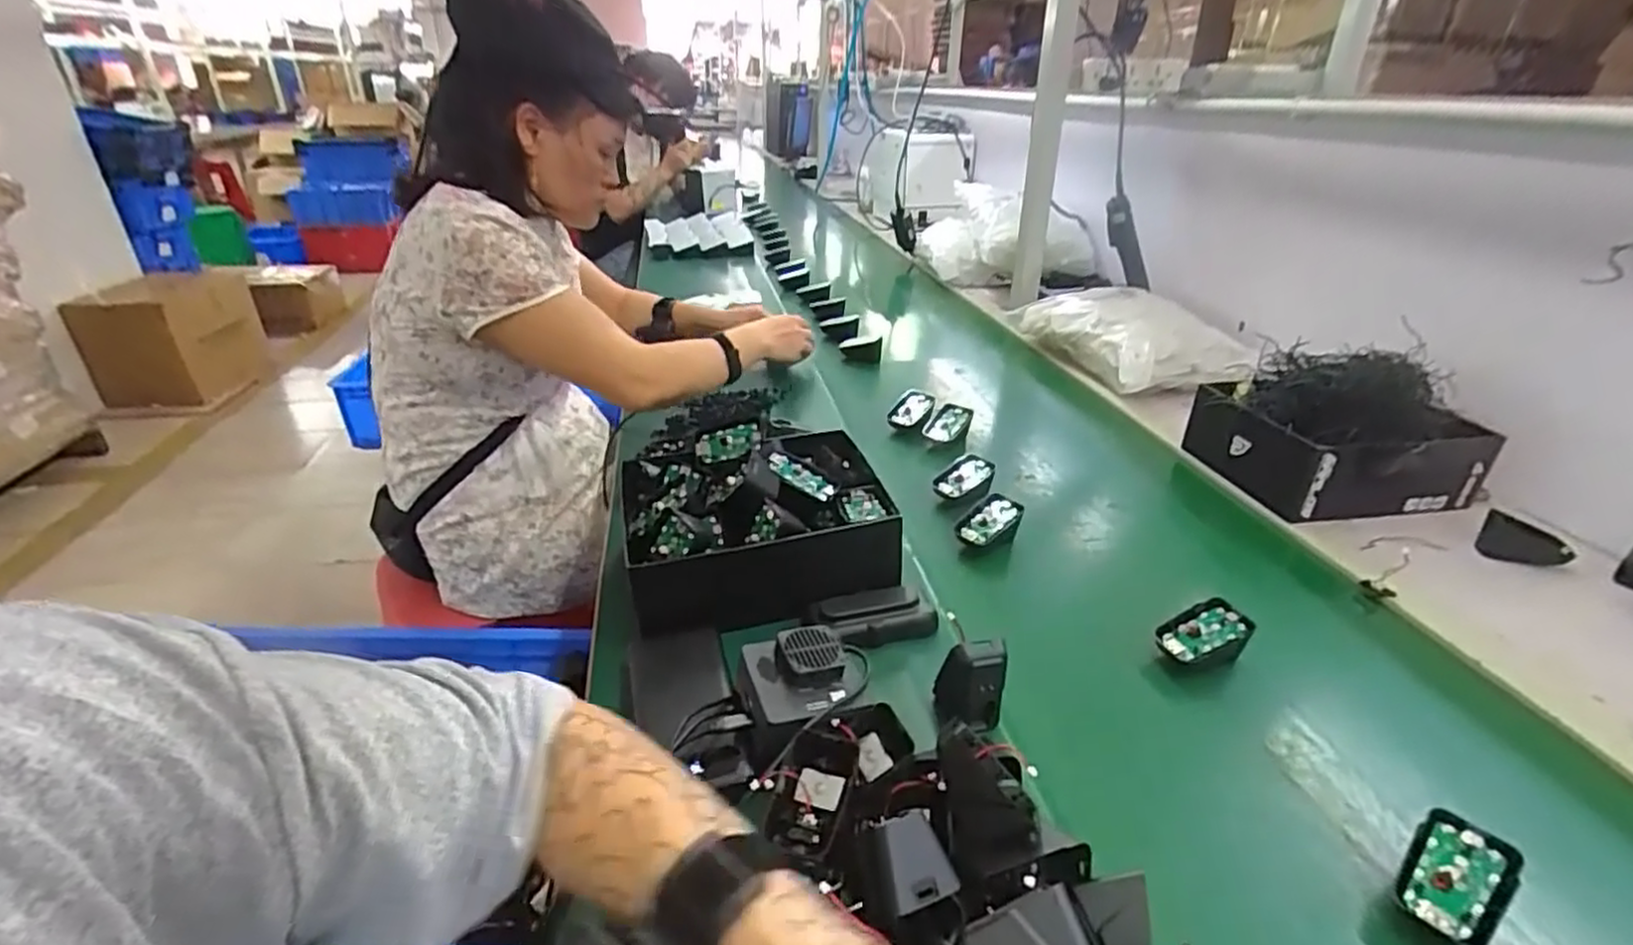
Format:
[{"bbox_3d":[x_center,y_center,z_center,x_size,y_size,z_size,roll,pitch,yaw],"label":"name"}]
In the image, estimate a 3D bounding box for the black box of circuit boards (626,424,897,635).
[{"bbox_3d":[-0.055,0.036,0.661,0.233,0.095,0.201,-7,30,-15],"label":"black box of circuit boards"}]

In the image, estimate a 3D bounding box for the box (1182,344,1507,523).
[{"bbox_3d":[0.597,-0.056,0.832,0.236,0.147,0.190,-6,29,-12],"label":"box"}]

